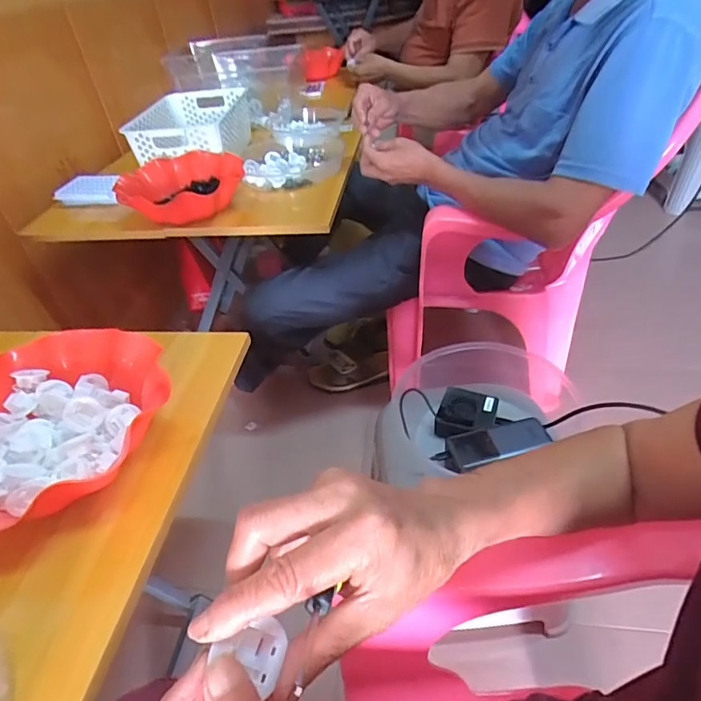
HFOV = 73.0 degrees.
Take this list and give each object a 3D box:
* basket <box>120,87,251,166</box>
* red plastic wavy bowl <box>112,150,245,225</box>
[{"bbox_3d":[-0.344,-0.501,1.056,0.210,0.079,0.327,-5,40,1],"label":"basket"},{"bbox_3d":[-0.304,-0.297,0.872,0.219,0.061,0.222,-12,41,-7],"label":"red plastic wavy bowl"}]

